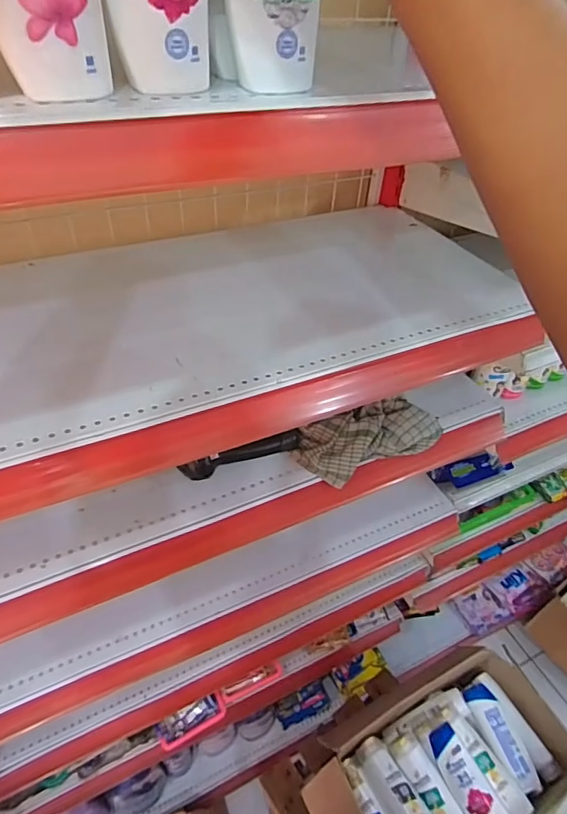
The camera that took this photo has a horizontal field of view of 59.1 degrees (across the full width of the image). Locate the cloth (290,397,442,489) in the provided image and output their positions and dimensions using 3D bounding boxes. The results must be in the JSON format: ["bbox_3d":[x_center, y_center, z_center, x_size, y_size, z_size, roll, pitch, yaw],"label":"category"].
[{"bbox_3d":[0.108,0.044,0.647,0.177,0.060,0.075,-12,46,-16],"label":"cloth"}]

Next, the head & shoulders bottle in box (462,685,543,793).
[{"bbox_3d":[0.383,0.587,0.889,0.056,0.046,0.174,-12,46,-16],"label":"head & shoulders bottle in box"}]

